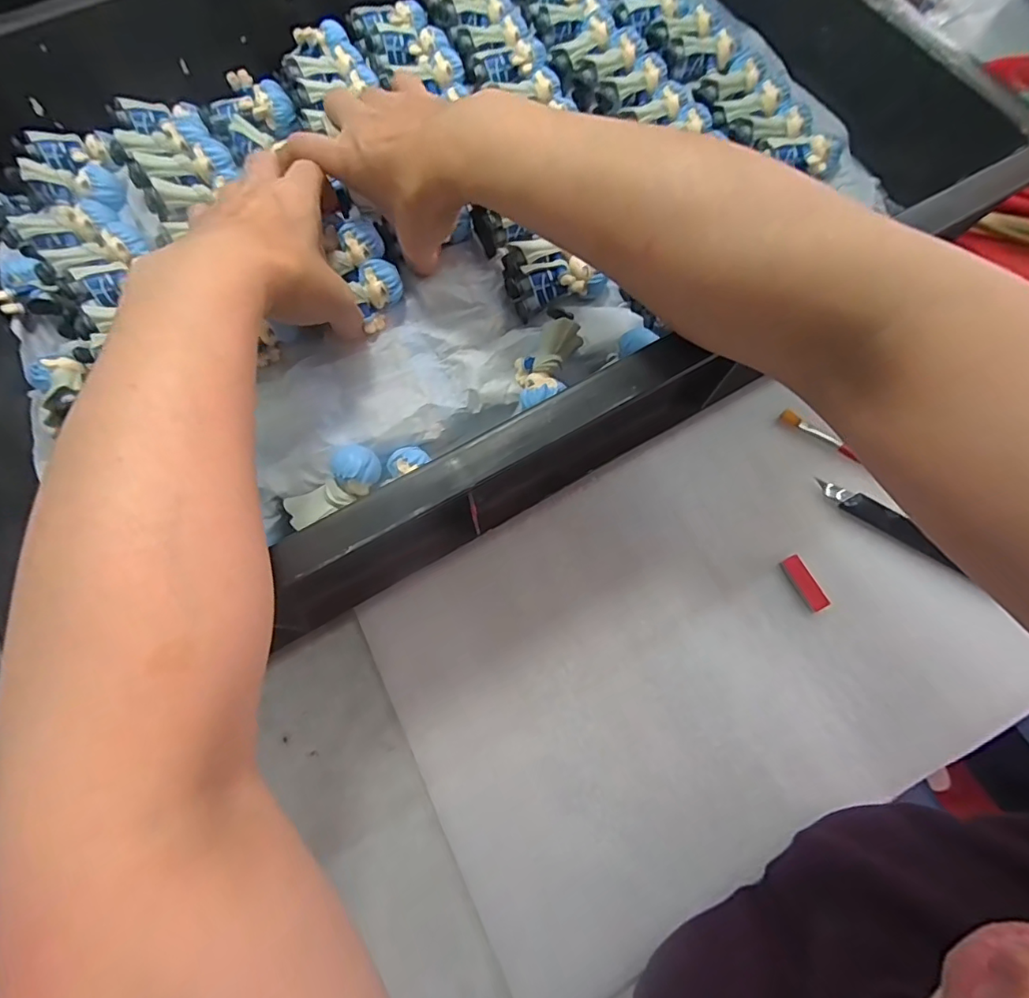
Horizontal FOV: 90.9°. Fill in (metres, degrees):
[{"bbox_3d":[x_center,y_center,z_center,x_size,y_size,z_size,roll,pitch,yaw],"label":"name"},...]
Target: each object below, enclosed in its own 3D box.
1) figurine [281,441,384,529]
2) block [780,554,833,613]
[{"bbox_3d":[-0.100,-0.007,0.280,0.056,0.018,0.026,-42,77,-11],"label":"figurine"},{"bbox_3d":[0.191,0.055,0.333,0.013,0.006,0.038,-23,74,-9],"label":"block"}]

